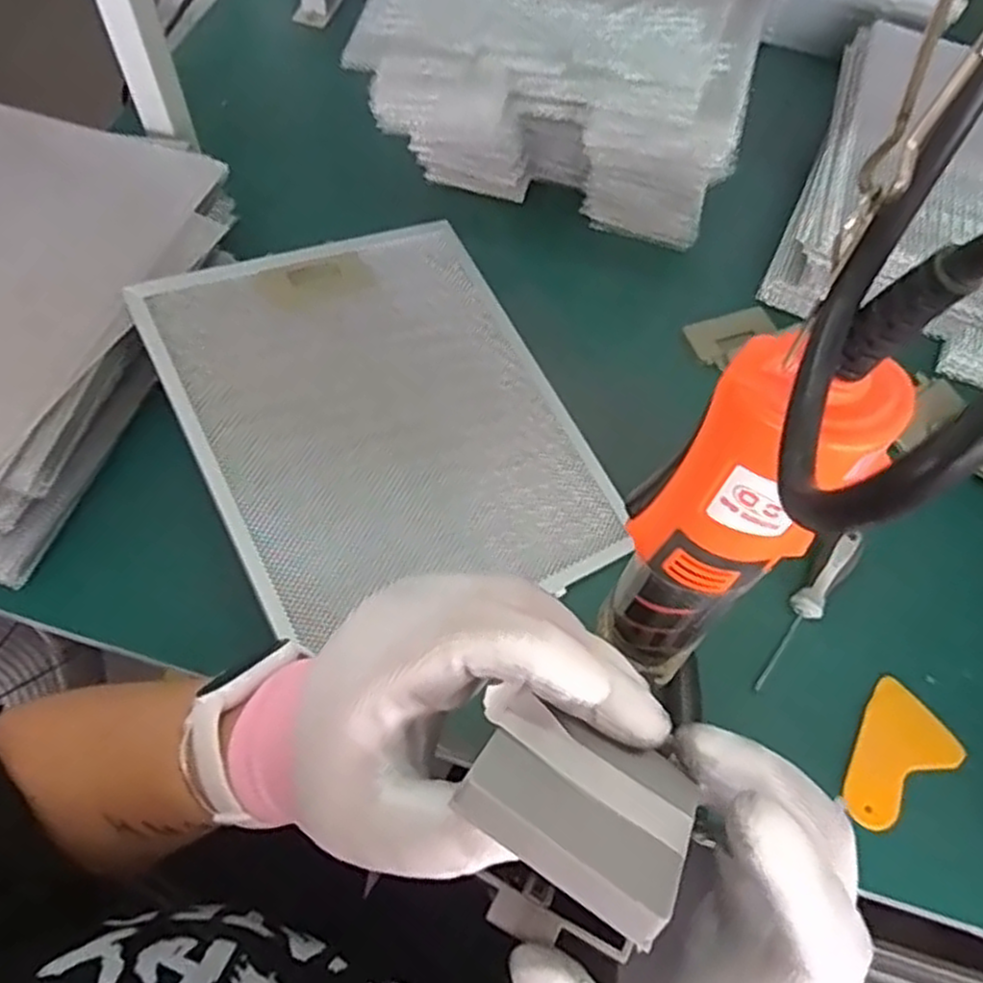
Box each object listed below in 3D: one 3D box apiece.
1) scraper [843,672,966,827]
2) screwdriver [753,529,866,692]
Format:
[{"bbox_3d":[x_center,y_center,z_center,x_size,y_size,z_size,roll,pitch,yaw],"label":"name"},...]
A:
[{"bbox_3d":[0.283,0.189,0.537,0.098,0.007,0.067,-38,71,-20],"label":"scraper"},{"bbox_3d":[0.240,0.087,0.570,0.025,0.028,0.143,34,65,14],"label":"screwdriver"}]

